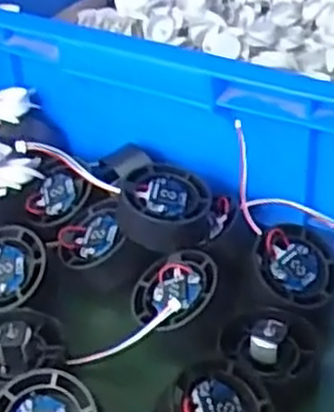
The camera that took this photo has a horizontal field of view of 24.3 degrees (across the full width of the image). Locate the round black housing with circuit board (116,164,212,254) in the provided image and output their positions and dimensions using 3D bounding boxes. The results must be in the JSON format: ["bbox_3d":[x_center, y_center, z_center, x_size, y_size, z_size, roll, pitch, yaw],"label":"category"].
[{"bbox_3d":[-0.005,0.000,0.463,0.048,0.026,0.061,26,46,2],"label":"round black housing with circuit board"}]

